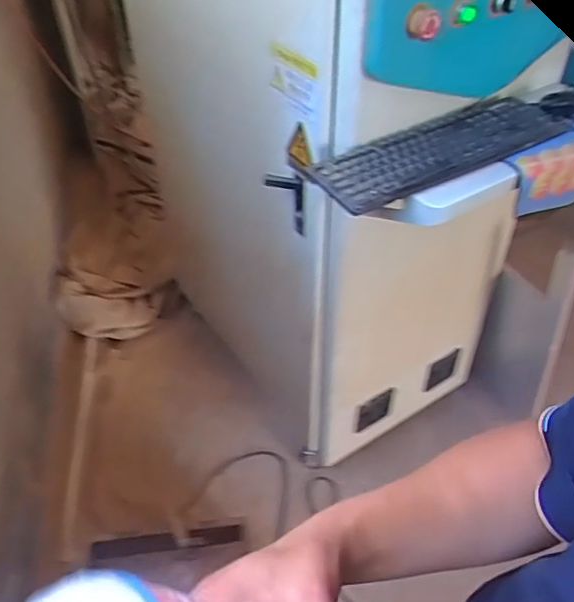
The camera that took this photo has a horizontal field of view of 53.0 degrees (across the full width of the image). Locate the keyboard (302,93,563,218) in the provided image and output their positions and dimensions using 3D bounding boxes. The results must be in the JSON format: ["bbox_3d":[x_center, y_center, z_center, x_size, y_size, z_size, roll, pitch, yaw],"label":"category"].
[{"bbox_3d":[0.257,-0.245,0.913,0.453,0.025,0.130,-24,48,-23],"label":"keyboard"}]

